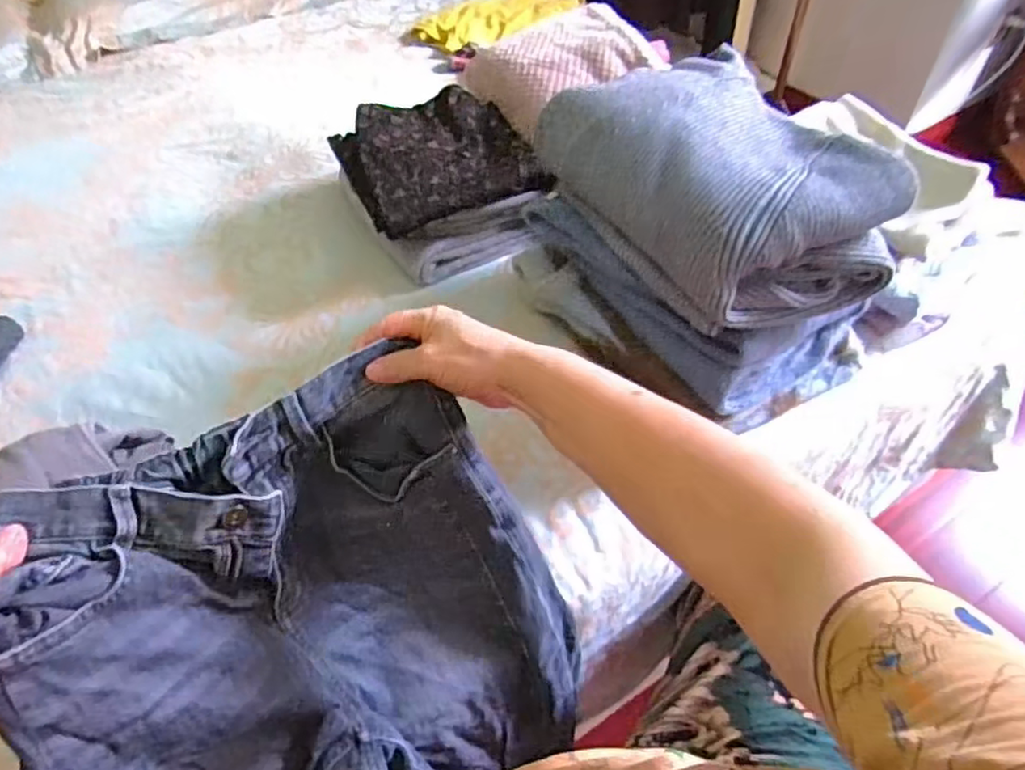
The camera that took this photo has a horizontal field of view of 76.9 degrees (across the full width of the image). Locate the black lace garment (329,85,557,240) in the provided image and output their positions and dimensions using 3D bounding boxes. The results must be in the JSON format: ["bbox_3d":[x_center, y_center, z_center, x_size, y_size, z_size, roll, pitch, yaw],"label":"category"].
[{"bbox_3d":[-0.101,-0.313,0.875,0.242,0.047,0.229,-21,53,-13],"label":"black lace garment"}]

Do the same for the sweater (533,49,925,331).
[{"bbox_3d":[0.198,-0.204,0.637,0.222,0.114,0.325,-27,54,-17],"label":"sweater"}]

